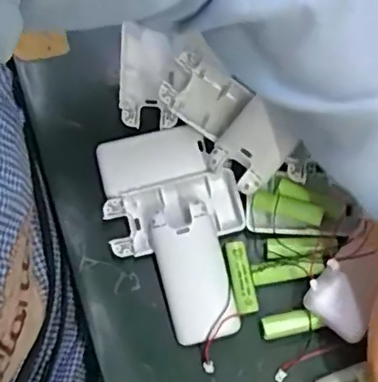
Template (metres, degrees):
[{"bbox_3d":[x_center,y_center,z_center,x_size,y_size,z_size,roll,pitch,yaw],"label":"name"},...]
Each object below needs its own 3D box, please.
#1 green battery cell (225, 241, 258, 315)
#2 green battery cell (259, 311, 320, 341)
[{"bbox_3d":[0.035,0.061,0.412,0.014,0.012,0.050,-12,74,-3],"label":"green battery cell"},{"bbox_3d":[0.069,0.091,0.403,0.040,0.013,0.015,-9,74,-3],"label":"green battery cell"}]

